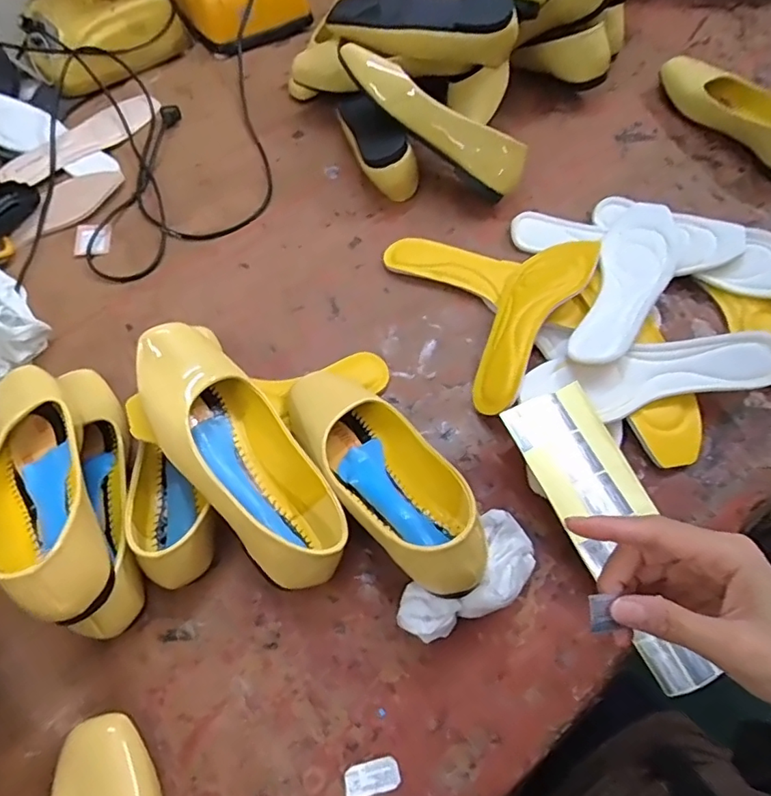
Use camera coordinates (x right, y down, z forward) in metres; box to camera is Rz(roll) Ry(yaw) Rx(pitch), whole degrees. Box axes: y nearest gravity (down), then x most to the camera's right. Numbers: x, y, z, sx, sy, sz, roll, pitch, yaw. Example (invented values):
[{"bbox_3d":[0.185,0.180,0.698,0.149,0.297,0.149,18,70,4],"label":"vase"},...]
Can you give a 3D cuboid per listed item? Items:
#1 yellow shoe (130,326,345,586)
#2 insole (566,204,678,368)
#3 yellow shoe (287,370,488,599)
[{"bbox_3d":[-0.123,0.044,0.446,0.095,0.066,0.248,-35,81,-16],"label":"yellow shoe"},{"bbox_3d":[0.252,-0.122,0.563,0.074,0.018,0.228,25,65,15],"label":"insole"},{"bbox_3d":[-0.003,0.058,0.460,0.089,0.052,0.243,-33,50,-15],"label":"yellow shoe"}]

